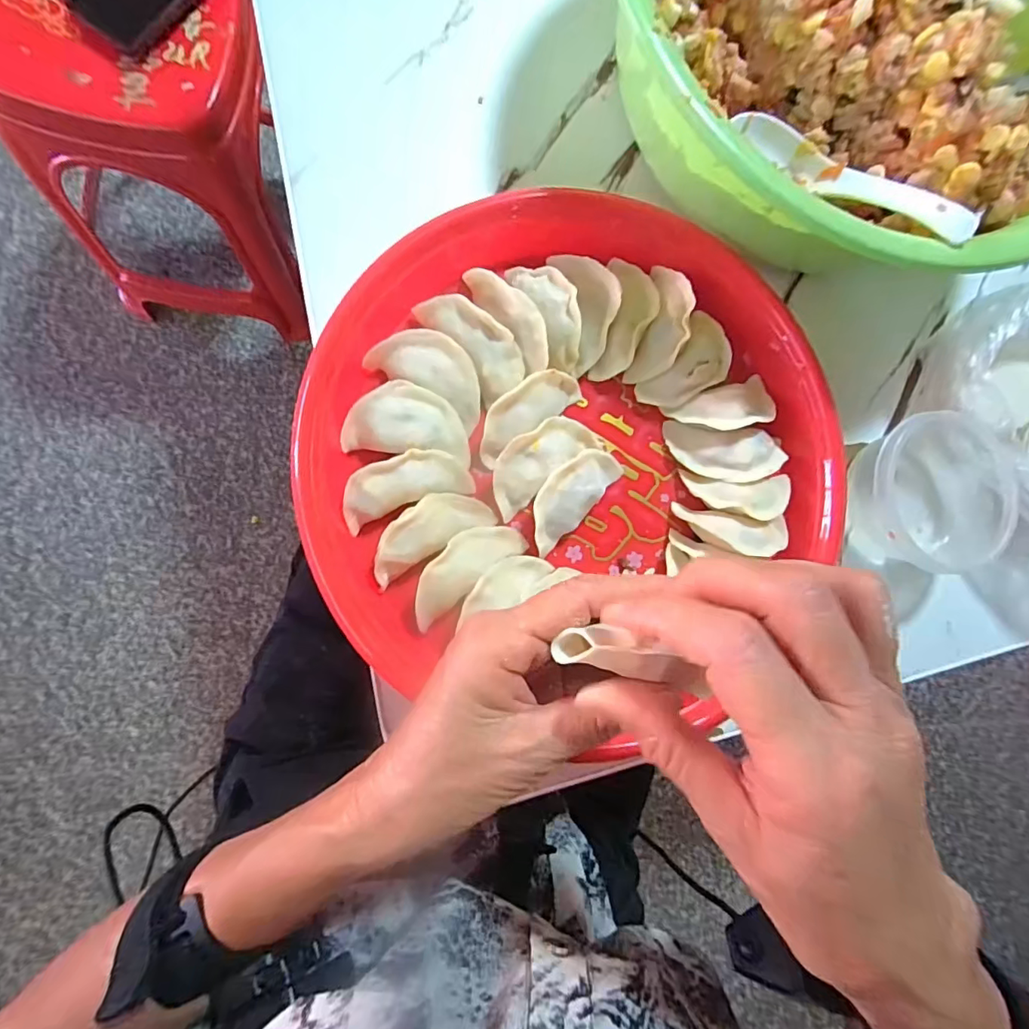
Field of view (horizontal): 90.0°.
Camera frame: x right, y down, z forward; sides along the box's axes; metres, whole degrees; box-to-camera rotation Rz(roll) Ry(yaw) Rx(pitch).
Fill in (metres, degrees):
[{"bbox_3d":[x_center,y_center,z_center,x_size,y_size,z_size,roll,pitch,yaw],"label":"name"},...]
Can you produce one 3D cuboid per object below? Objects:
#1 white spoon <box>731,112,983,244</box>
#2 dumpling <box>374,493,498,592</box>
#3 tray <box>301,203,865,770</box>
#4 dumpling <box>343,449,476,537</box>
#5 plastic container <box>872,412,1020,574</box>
[{"bbox_3d":[0.180,-0.182,0.276,0.132,0.023,0.019,40,84,18],"label":"white spoon"},{"bbox_3d":[-0.048,0.009,0.283,0.072,0.024,0.030,-33,93,-13],"label":"dumpling"},{"bbox_3d":[0.040,-0.039,0.307,0.294,0.055,0.307,1,85,-12],"label":"tray"},{"bbox_3d":[-0.060,-0.016,0.286,0.072,0.022,0.030,-20,90,-13],"label":"dumpling"},{"bbox_3d":[0.275,-0.012,0.343,0.094,0.043,0.096,1,85,-12],"label":"plastic container"}]

